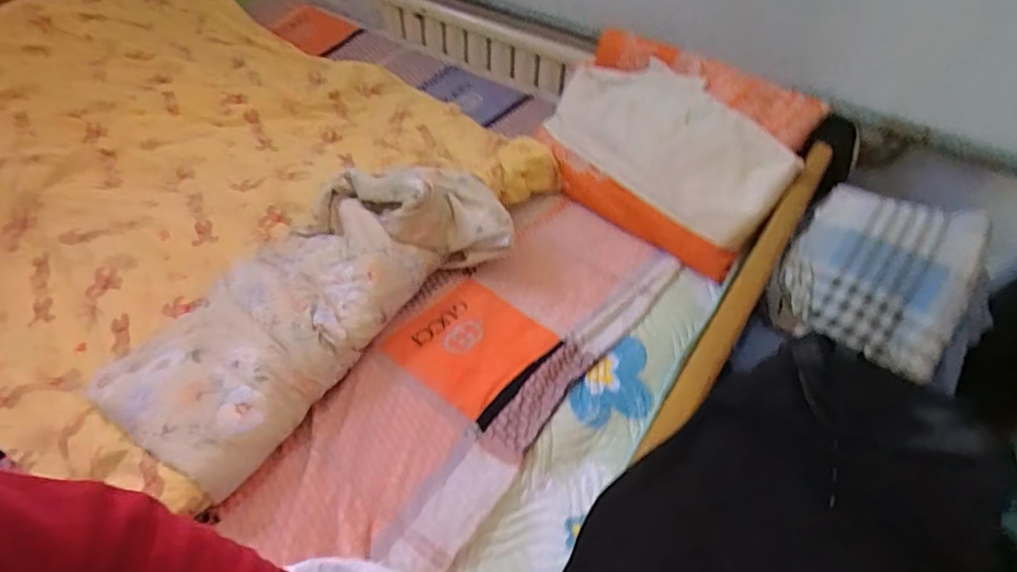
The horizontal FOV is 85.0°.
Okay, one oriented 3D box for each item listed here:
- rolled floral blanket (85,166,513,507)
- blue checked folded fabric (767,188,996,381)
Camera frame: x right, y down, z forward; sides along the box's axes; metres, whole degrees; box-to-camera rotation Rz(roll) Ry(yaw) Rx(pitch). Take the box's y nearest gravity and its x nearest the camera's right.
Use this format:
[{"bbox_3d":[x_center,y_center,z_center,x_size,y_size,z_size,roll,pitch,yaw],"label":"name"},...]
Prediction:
[{"bbox_3d":[-0.316,-0.002,0.949,0.313,0.147,0.703,34,56,26],"label":"rolled floral blanket"},{"bbox_3d":[0.625,-0.031,0.940,0.265,0.082,0.368,28,54,22],"label":"blue checked folded fabric"}]

